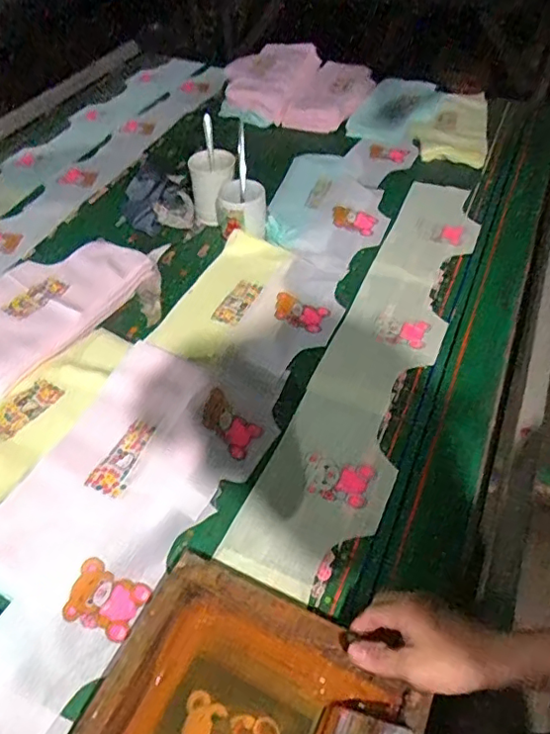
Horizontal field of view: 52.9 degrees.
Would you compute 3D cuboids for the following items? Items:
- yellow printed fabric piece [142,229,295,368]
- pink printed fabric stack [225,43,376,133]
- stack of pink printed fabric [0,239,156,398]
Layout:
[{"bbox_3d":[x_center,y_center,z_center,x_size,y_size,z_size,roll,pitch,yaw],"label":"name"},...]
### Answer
[{"bbox_3d":[-0.078,-0.124,0.875,0.114,0.039,0.299,20,52,19],"label":"yellow printed fabric piece"},{"bbox_3d":[0.072,-0.710,1.379,0.342,0.082,0.317,13,55,14],"label":"pink printed fabric stack"},{"bbox_3d":[-0.362,-0.099,0.877,0.187,0.037,0.333,22,53,21],"label":"stack of pink printed fabric"}]

